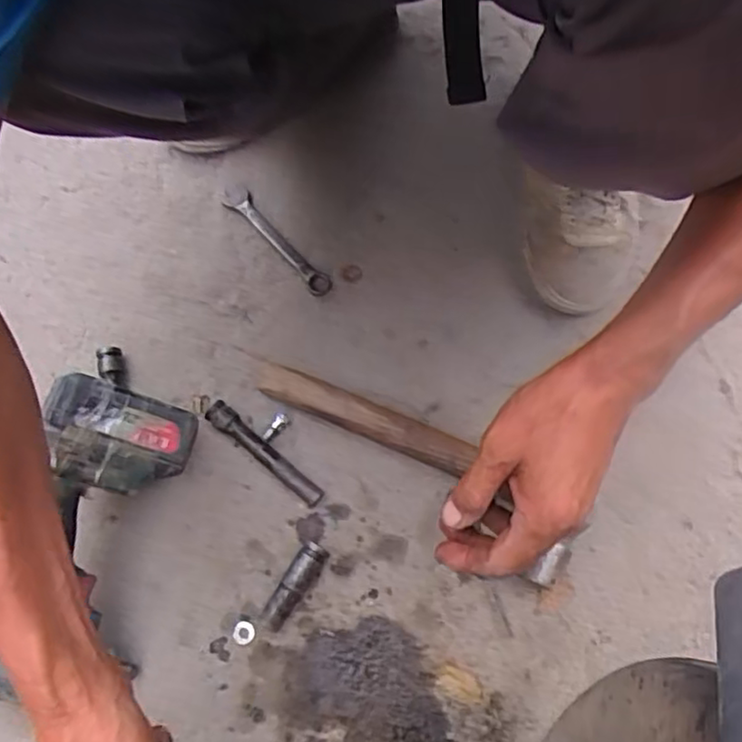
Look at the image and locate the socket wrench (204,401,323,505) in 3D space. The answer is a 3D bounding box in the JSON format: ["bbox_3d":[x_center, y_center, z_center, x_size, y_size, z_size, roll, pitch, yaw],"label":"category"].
[{"bbox_3d":[-0.097,0.075,0.592,0.128,0.022,0.020,40,78,10],"label":"socket wrench"}]

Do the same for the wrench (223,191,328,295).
[{"bbox_3d":[-0.092,-0.128,0.655,0.024,0.006,0.143,-42,78,-10],"label":"wrench"}]

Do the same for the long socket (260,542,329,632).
[{"bbox_3d":[-0.065,0.184,0.563,0.023,0.021,0.076,31,77,8],"label":"long socket"}]

